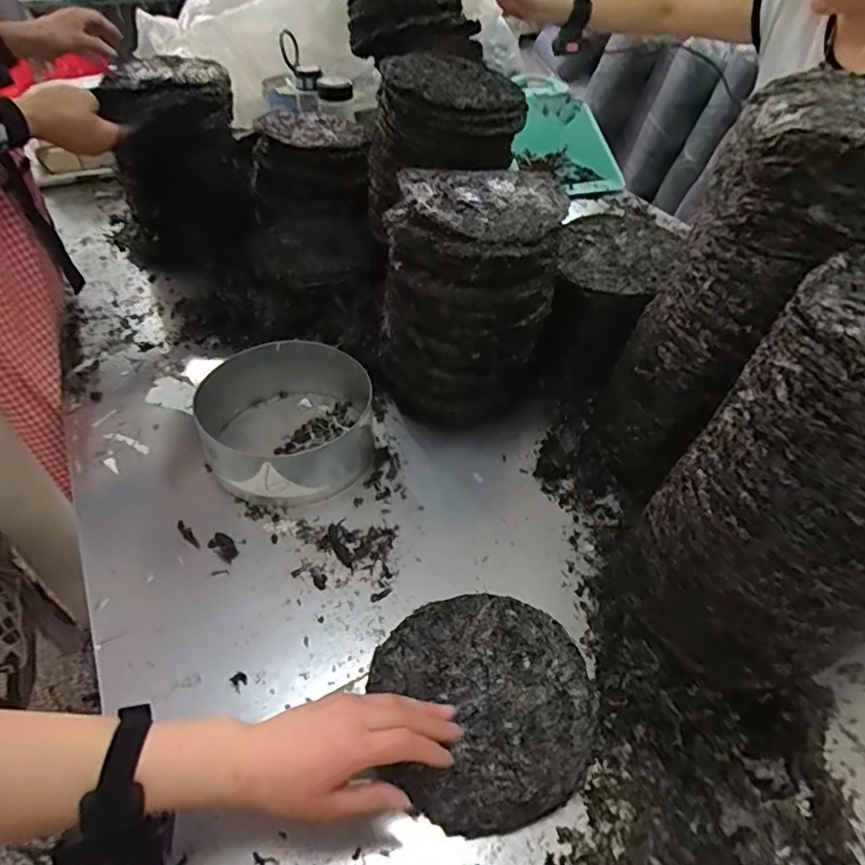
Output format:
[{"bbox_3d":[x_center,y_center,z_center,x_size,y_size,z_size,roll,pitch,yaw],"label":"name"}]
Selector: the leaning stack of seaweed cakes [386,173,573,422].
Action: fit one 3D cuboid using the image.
[{"bbox_3d":[0.041,-0.160,0.727,0.204,0.274,0.176,3,46,1],"label":"leaning stack of seaweed cakes"}]

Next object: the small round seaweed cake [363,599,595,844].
[{"bbox_3d":[0.048,0.239,0.514,0.184,0.014,0.191,1,46,-1],"label":"small round seaweed cake"}]

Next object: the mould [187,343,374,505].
[{"bbox_3d":[-0.169,-0.014,0.708,0.207,0.095,0.192,1,46,-1],"label":"mould"}]

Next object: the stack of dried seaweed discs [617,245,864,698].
[{"bbox_3d":[0.311,0.054,0.438,0.208,0.328,0.190,-21,50,-20],"label":"stack of dried seaweed discs"}]

